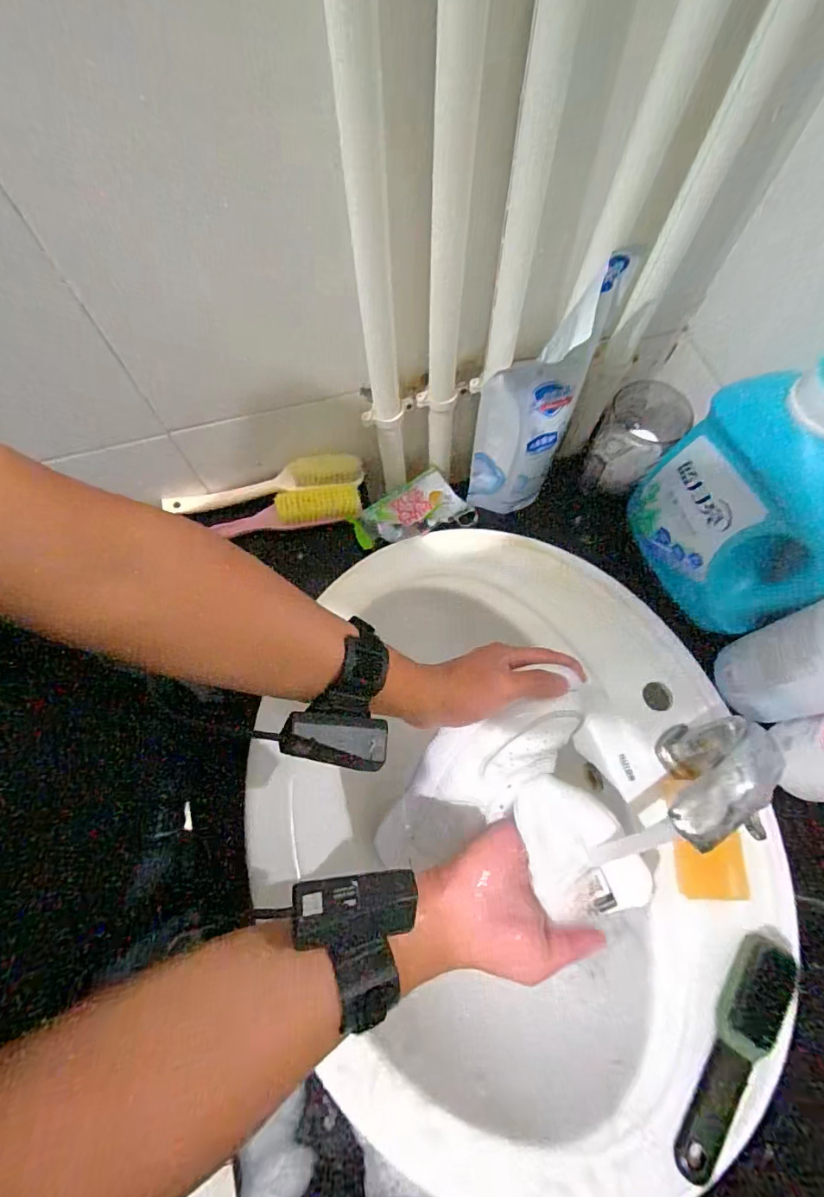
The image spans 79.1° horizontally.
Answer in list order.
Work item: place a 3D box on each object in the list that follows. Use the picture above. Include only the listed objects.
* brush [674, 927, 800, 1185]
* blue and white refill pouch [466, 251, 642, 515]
[{"bbox_3d":[0.243,0.340,0.370,0.032,0.021,0.165,30,74,12],"label":"brush"},{"bbox_3d":[0.104,-0.165,0.444,0.060,0.259,0.100,43,55,16],"label":"blue and white refill pouch"}]

